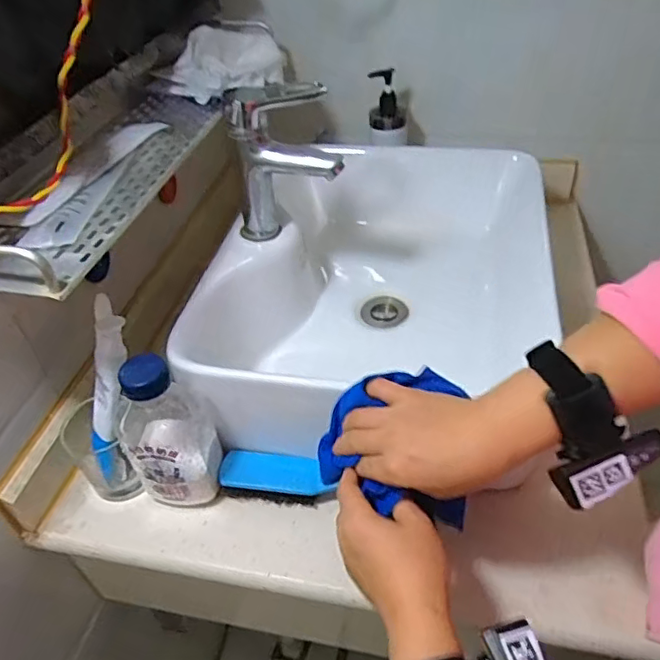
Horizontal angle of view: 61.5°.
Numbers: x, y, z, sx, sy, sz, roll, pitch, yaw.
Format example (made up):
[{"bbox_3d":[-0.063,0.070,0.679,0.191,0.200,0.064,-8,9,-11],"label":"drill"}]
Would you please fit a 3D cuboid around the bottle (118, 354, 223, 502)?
[{"bbox_3d":[-0.152,0.098,0.520,0.075,0.177,0.078,-24,44,-20],"label":"bottle"}]

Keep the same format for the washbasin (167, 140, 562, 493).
[{"bbox_3d":[0.067,-0.062,0.703,0.365,0.146,0.497,6,42,14],"label":"washbasin"}]

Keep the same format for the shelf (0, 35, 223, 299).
[{"bbox_3d":[-0.212,-0.192,0.549,0.119,0.070,0.441,4,42,12],"label":"shelf"}]

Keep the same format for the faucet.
[{"bbox_3d":[-0.051,-0.179,0.619,0.121,0.159,0.085,-7,41,-1],"label":"faucet"}]

